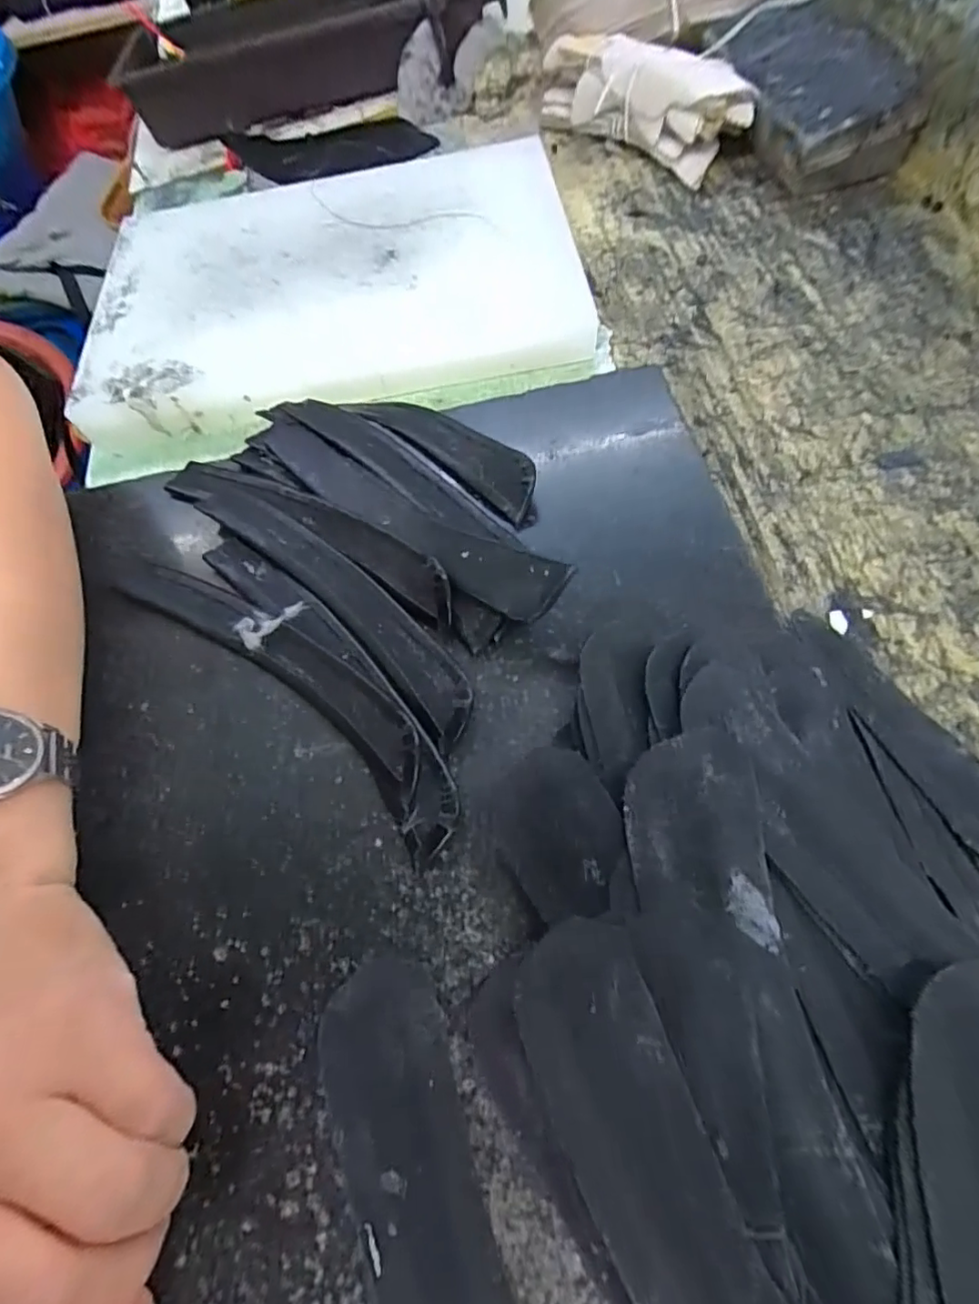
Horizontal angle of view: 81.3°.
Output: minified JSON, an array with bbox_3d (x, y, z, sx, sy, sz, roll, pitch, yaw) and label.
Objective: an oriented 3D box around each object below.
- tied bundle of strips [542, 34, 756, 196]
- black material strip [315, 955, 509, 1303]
[{"bbox_3d":[0.100,-0.384,0.398,0.172,0.047,0.062,36,73,22],"label":"tied bundle of strips"},{"bbox_3d":[-0.005,0.167,0.134,0.038,0.006,0.170,-26,64,-3],"label":"black material strip"}]

